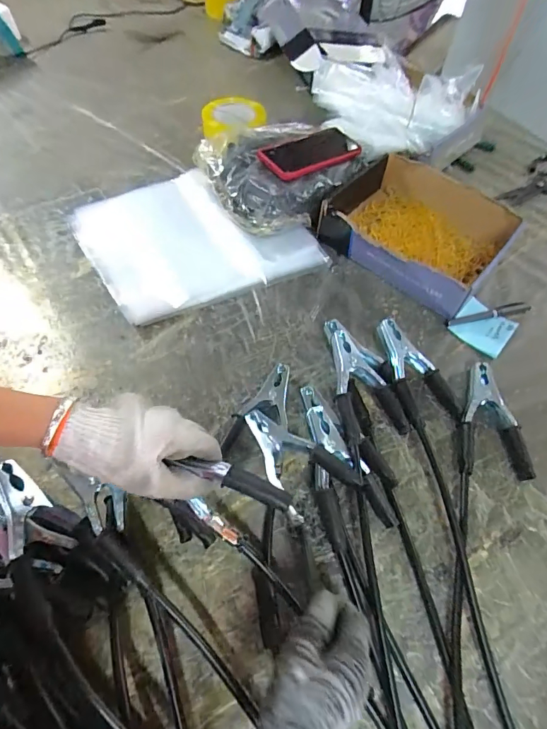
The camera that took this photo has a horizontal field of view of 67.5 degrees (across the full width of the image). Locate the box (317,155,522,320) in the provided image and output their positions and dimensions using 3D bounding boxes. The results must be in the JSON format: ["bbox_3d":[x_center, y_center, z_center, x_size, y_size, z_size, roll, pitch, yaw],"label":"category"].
[{"bbox_3d":[0.226,-0.213,0.635,0.245,0.064,0.215,39,67,19],"label":"box"}]

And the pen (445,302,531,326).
[{"bbox_3d":[0.309,-0.073,0.585,0.132,0.011,0.017,-13,61,-8],"label":"pen"}]

